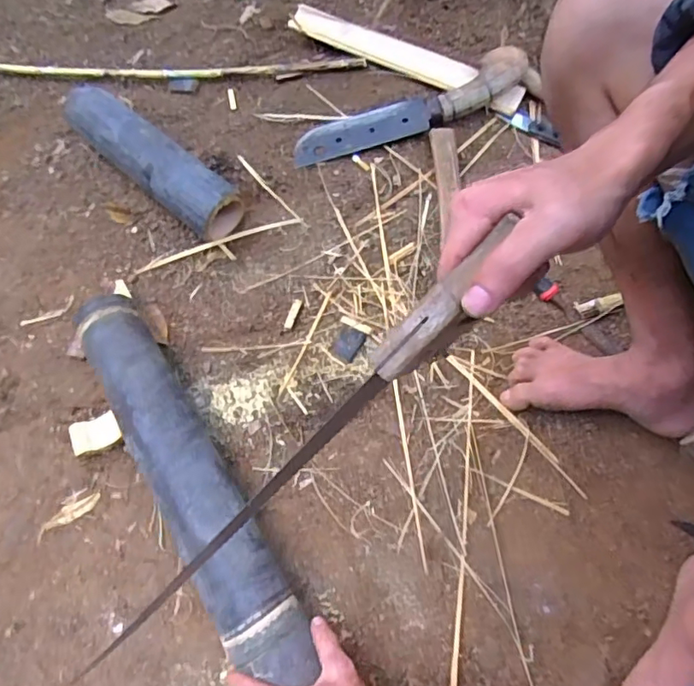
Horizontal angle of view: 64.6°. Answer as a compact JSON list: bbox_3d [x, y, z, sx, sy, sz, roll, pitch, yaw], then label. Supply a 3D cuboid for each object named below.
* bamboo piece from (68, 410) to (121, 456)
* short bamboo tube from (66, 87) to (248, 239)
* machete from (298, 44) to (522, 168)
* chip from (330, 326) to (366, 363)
[{"bbox_3d":[-0.299,0.109,0.659,0.056,0.020,0.042,-21,64,-10],"label":"bamboo piece"},{"bbox_3d":[-0.285,-0.263,0.800,0.309,0.084,0.076,39,69,19],"label":"short bamboo tube"},{"bbox_3d":[0.097,-0.354,0.839,0.368,0.033,0.076,-20,62,6],"label":"machete"},{"bbox_3d":[-0.001,0.000,0.721,0.035,0.008,0.044,31,87,18],"label":"chip"}]

